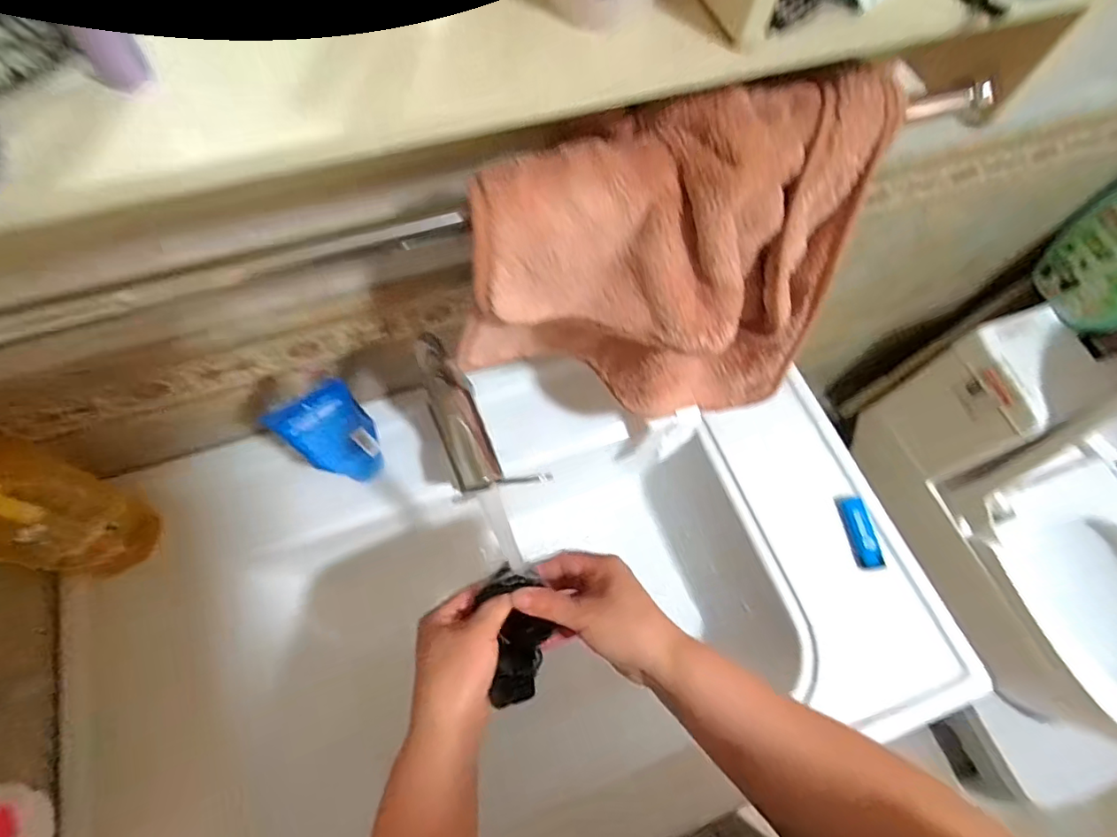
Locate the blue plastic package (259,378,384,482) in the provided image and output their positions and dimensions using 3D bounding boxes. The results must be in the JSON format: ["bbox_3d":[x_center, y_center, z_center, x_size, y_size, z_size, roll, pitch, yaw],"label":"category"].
[{"bbox_3d":[-0.202,0.019,0.495,0.066,0.142,0.026,-35,71,-19],"label":"blue plastic package"}]

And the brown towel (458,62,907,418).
[{"bbox_3d":[0.078,-0.074,0.389,0.267,0.255,0.118,-13,65,-10],"label":"brown towel"}]

